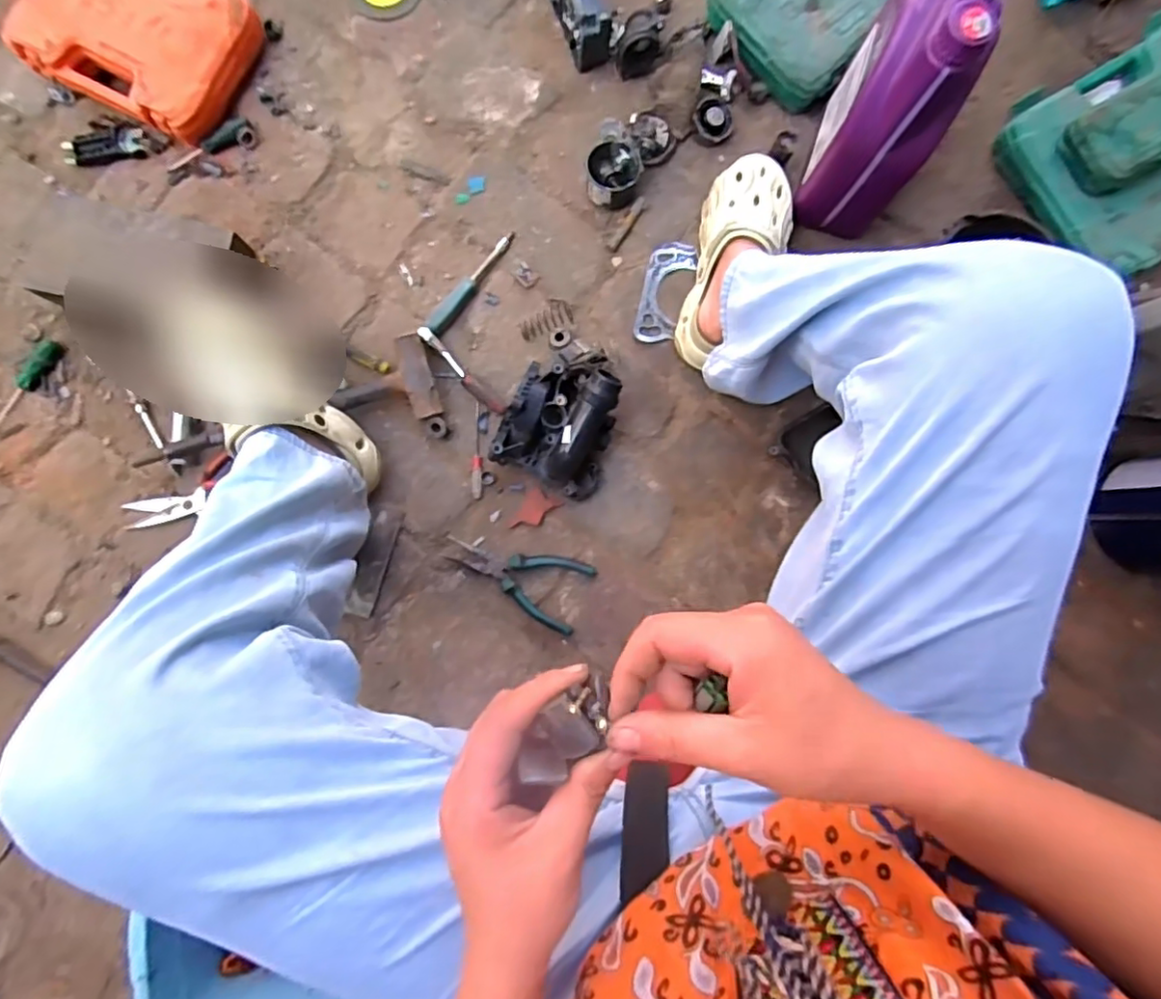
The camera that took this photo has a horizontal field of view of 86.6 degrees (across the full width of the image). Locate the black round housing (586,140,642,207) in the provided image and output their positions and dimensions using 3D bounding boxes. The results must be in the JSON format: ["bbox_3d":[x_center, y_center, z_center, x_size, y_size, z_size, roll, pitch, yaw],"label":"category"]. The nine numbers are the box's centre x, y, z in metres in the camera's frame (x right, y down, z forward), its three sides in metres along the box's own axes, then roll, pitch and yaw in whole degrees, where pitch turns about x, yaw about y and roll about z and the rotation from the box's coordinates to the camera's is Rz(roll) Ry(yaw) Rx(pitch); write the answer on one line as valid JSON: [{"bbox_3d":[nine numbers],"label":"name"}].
[{"bbox_3d":[0.042,-0.407,0.776,0.067,0.043,0.069,-2,87,-2],"label":"black round housing"}]

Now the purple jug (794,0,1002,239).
[{"bbox_3d":[0.333,-0.426,0.650,0.097,0.278,0.161,12,86,-1],"label":"purple jug"}]

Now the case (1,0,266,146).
[{"bbox_3d":[-0.539,-0.568,0.753,0.241,0.060,0.191,23,86,0],"label":"case"}]

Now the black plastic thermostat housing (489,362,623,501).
[{"bbox_3d":[-0.025,-0.088,0.730,0.132,0.098,0.145,19,87,-1],"label":"black plastic thermostat housing"}]

